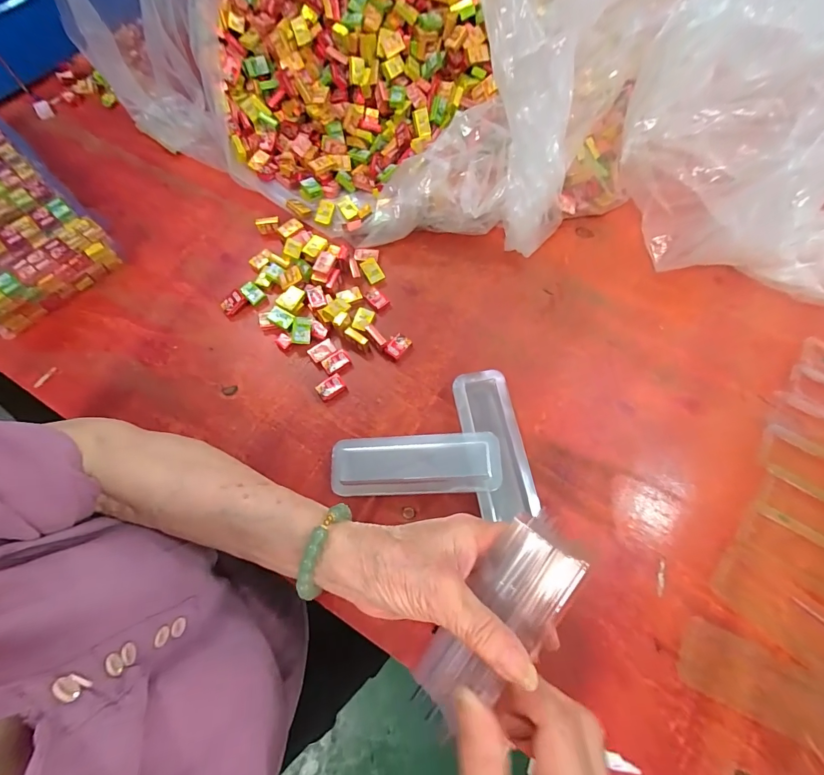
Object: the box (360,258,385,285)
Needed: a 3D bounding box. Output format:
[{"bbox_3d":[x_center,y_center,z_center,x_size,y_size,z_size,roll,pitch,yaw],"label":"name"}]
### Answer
[{"bbox_3d":[-0.042,-0.124,0.409,0.017,0.006,0.026,-32,72,-12],"label":"box"}]

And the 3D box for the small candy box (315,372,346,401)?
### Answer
[{"bbox_3d":[-0.076,0.000,0.365,0.026,0.005,0.018,-35,73,-13],"label":"small candy box"}]

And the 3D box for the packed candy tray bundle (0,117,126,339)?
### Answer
[{"bbox_3d":[-0.455,-0.195,0.418,0.295,0.046,0.140,42,74,14],"label":"packed candy tray bundle"}]

